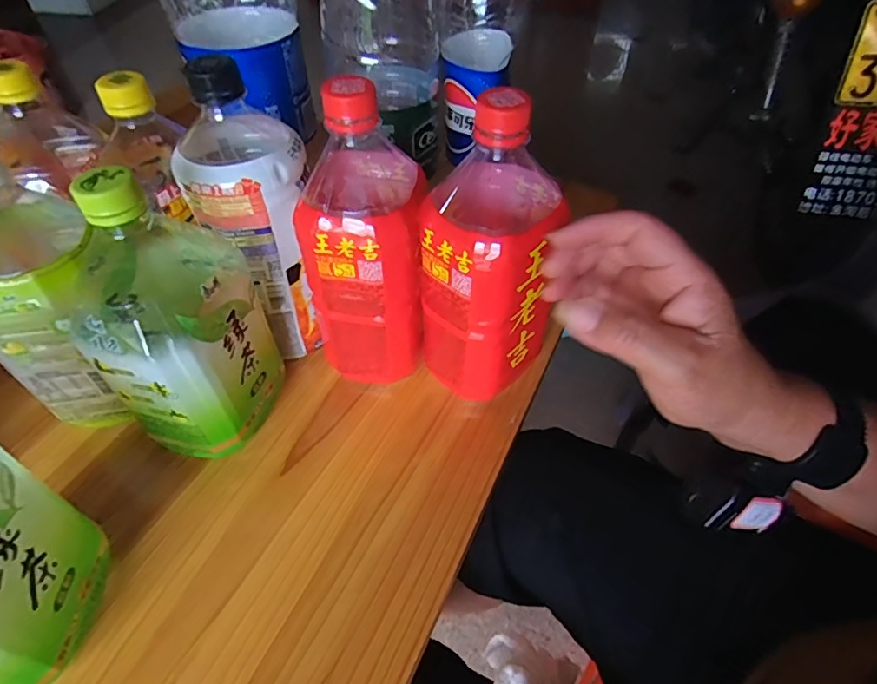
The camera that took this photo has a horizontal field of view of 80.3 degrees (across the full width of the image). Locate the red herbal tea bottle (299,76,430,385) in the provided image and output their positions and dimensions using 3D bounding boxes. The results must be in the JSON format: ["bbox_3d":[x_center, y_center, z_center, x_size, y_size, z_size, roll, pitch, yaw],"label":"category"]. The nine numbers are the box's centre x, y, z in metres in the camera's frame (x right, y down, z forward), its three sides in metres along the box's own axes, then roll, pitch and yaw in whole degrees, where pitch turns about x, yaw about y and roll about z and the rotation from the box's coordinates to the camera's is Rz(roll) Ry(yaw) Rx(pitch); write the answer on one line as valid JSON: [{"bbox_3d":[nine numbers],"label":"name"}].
[{"bbox_3d":[-0.048,-0.074,0.360,0.073,0.200,0.102,0,49,1],"label":"red herbal tea bottle"}]

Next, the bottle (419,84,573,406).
[{"bbox_3d":[0.038,-0.062,0.350,0.078,0.207,0.098,34,57,27],"label":"bottle"}]

